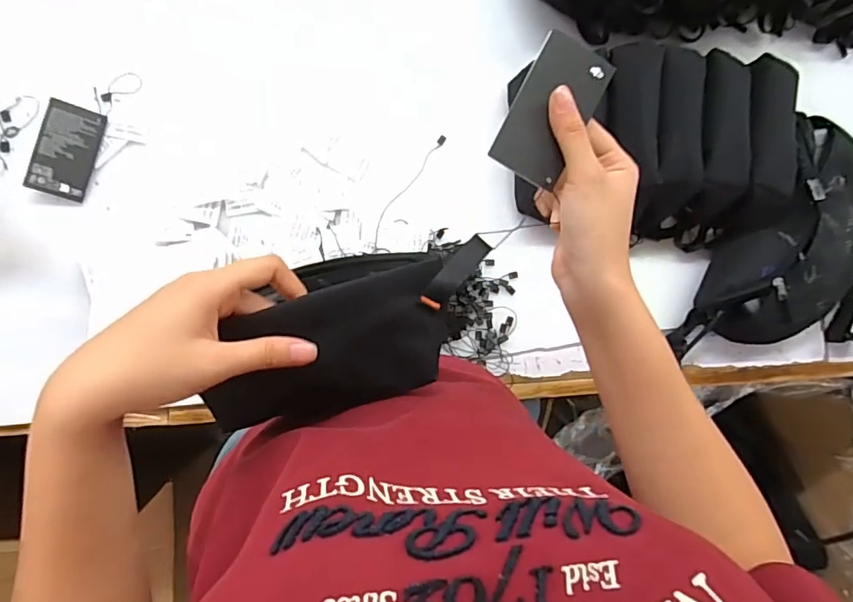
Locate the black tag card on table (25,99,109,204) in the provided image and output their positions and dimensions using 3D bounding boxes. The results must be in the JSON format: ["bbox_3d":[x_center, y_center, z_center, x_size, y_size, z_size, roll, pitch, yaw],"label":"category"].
[{"bbox_3d":[-0.348,-0.146,0.513,0.049,0.006,0.089,17,85,-27],"label":"black tag card on table"}]

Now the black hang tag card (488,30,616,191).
[{"bbox_3d":[0.081,-0.120,0.338,0.050,0.006,0.086,26,94,-14],"label":"black hang tag card"}]

